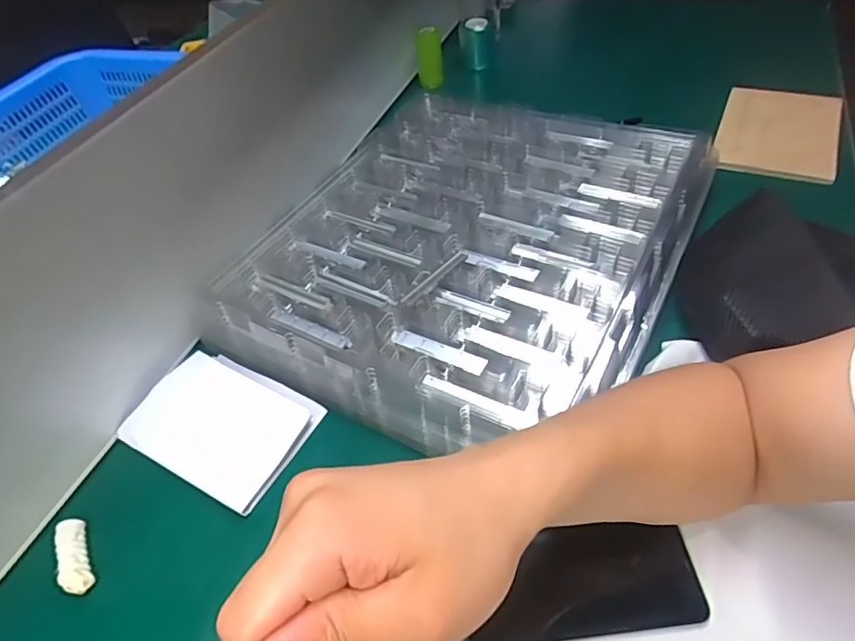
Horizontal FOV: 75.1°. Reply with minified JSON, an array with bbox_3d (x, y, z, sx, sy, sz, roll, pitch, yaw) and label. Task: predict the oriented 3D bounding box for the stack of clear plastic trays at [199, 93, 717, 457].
[{"bbox_3d":[0.047,-0.085,0.575,0.383,0.061,0.447,21,53,23],"label":"stack of clear plastic trays"}]

